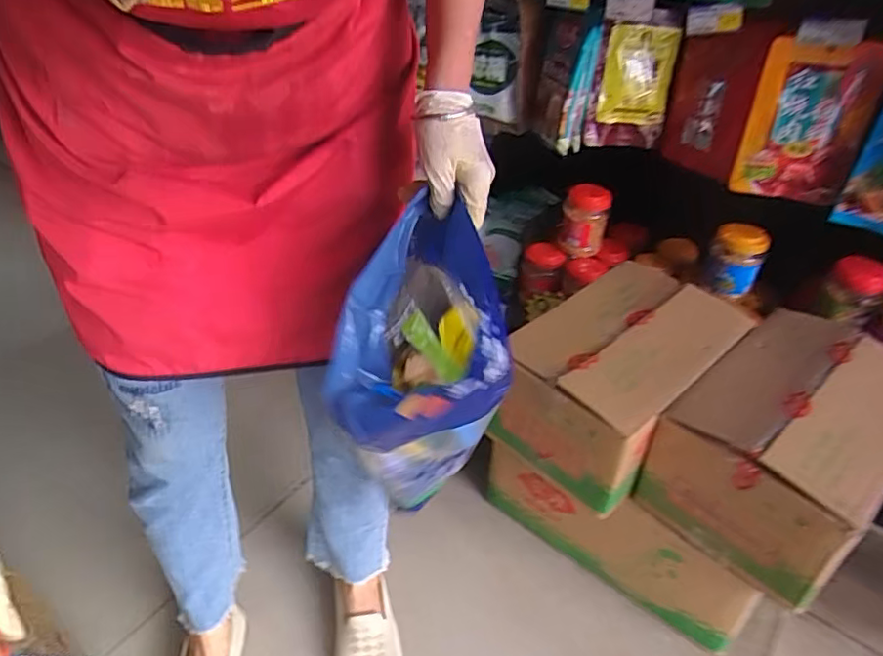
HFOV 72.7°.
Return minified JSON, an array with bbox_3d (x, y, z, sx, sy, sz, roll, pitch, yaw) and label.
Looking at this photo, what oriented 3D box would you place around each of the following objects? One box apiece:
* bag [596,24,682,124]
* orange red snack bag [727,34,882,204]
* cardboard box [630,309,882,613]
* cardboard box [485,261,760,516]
[{"bbox_3d":[0.356,-0.459,1.092,0.125,0.163,0.035,-1,25,-6],"label":"bag"},{"bbox_3d":[0.569,-0.320,0.940,0.165,0.241,0.056,19,41,20],"label":"orange red snack bag"},{"bbox_3d":[0.506,0.158,0.872,0.376,0.195,0.241,-29,48,-34],"label":"cardboard box"},{"bbox_3d":[0.296,0.061,0.986,0.427,0.167,0.250,-30,49,-35],"label":"cardboard box"}]

